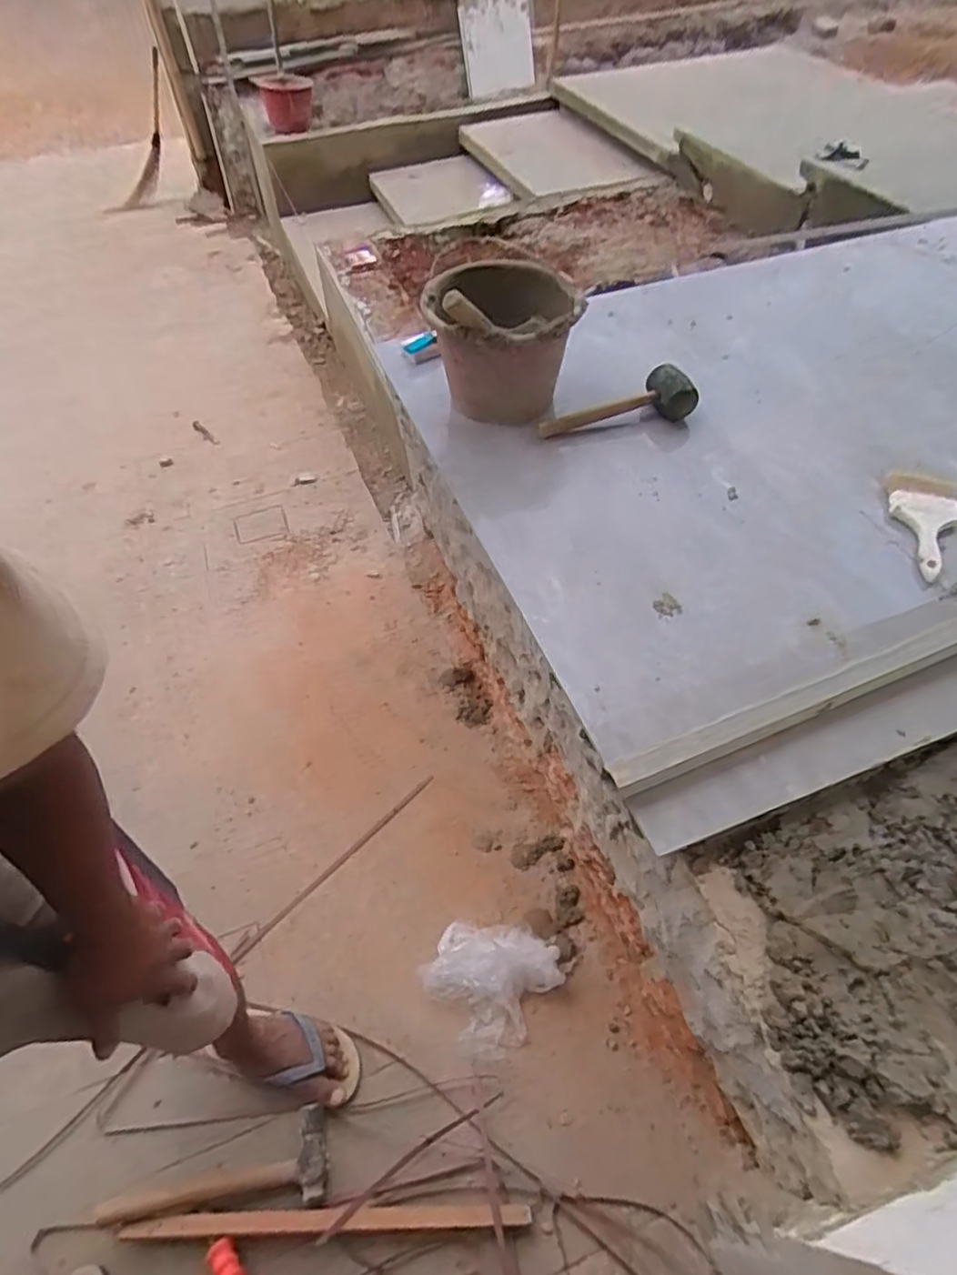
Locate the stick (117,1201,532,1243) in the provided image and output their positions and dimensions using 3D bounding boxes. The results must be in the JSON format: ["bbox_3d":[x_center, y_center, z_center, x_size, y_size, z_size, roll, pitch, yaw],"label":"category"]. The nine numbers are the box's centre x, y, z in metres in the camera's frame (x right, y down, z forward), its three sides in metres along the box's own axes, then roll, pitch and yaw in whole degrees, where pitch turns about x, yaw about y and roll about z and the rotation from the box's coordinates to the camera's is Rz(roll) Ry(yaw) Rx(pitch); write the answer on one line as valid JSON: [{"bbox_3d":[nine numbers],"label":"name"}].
[{"bbox_3d":[-0.207,0.801,0.909,0.545,0.022,0.030,-4,54,1],"label":"stick"}]

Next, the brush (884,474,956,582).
[{"bbox_3d":[0.710,-0.185,1.050,0.099,0.030,0.230,12,55,12],"label":"brush"}]

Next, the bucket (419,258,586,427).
[{"bbox_3d":[0.044,-0.553,1.196,0.258,0.235,0.258,-3,54,1],"label":"bucket"}]

